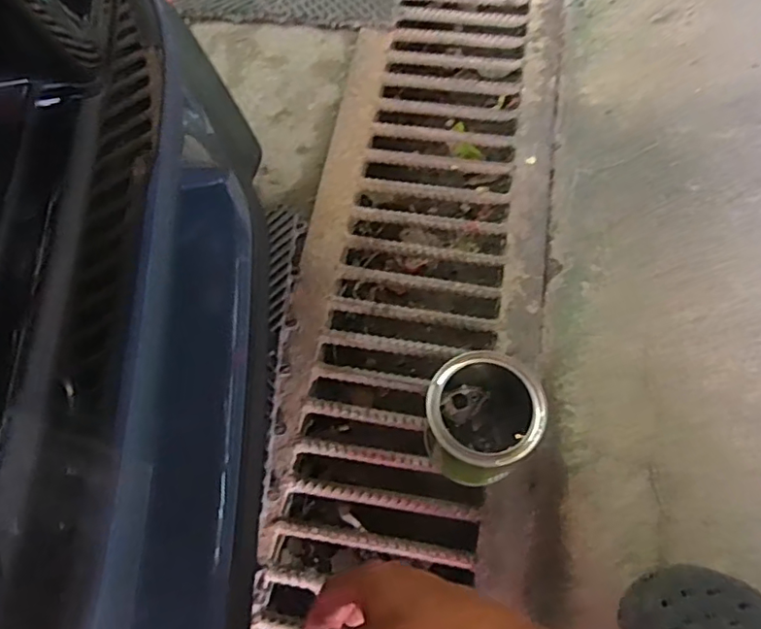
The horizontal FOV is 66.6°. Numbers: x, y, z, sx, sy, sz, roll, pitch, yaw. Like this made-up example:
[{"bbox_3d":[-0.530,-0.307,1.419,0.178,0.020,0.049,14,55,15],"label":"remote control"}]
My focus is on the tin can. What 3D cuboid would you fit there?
[{"bbox_3d":[0.100,0.111,0.593,0.111,0.123,0.109,-3,65,6],"label":"tin can"}]

